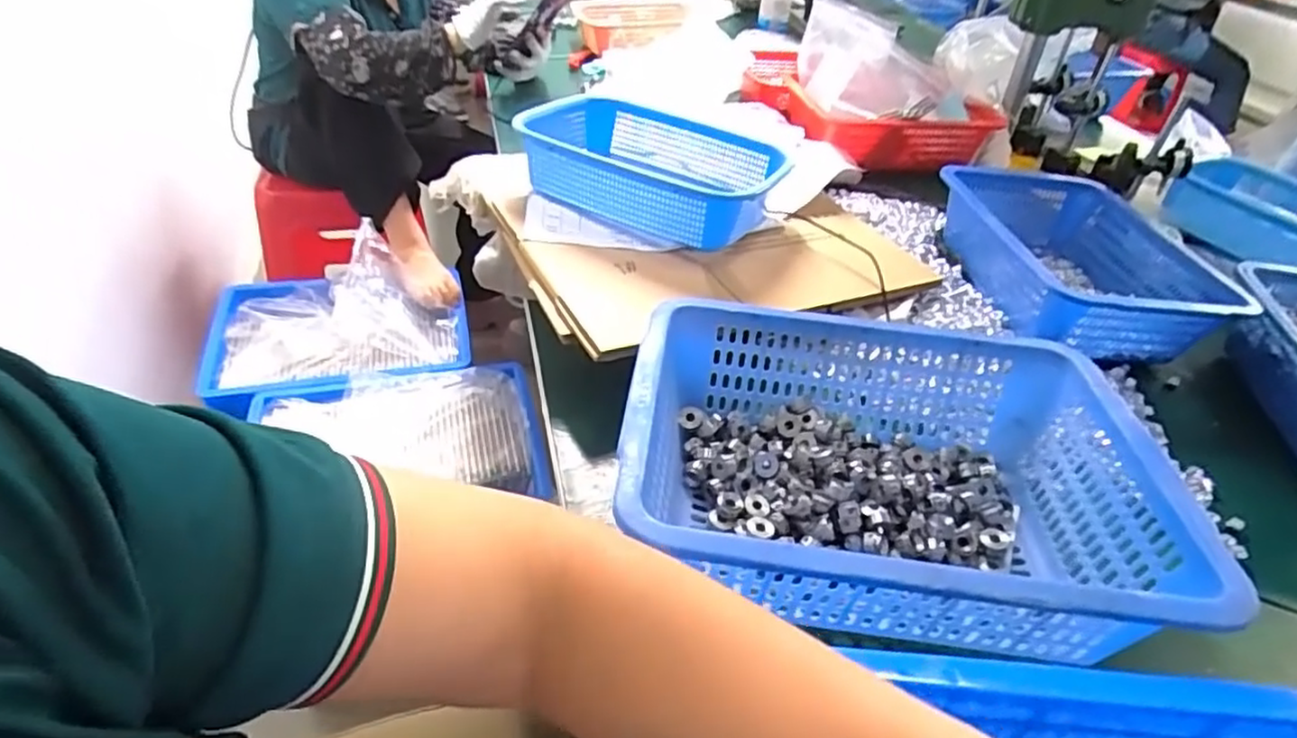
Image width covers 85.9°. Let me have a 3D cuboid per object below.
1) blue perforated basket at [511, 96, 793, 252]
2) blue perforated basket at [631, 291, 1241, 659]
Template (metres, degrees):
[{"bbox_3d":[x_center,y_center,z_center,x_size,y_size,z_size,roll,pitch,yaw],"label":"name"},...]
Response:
[{"bbox_3d":[0.004,-0.233,0.802,0.294,0.074,0.204,21,42,17],"label":"blue perforated basket"},{"bbox_3d":[0.161,0.073,0.503,0.340,0.116,0.261,9,40,3],"label":"blue perforated basket"}]

